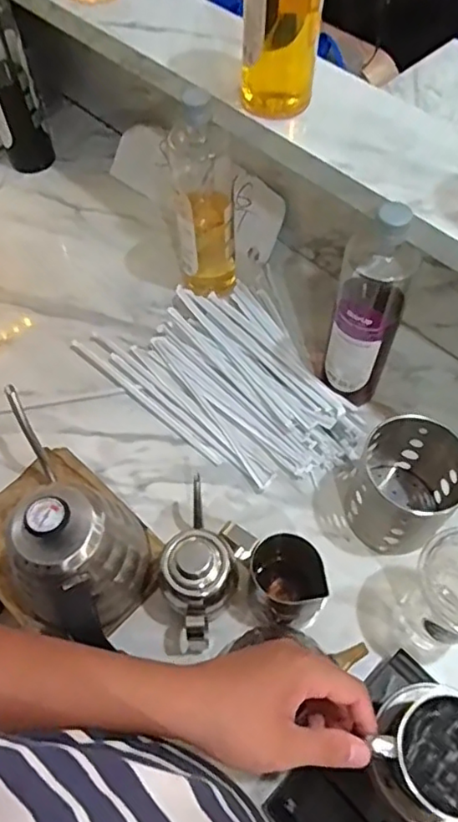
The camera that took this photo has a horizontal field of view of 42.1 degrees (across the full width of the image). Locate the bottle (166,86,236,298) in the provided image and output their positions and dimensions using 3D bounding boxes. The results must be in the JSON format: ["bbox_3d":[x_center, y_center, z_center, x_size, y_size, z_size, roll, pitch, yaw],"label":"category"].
[{"bbox_3d":[-0.031,-0.245,0.704,0.071,0.247,0.069,-9,61,-2],"label":"bottle"}]

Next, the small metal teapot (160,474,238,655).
[{"bbox_3d":[-0.029,0.153,0.576,0.070,0.110,0.138,-8,61,-4],"label":"small metal teapot"}]

